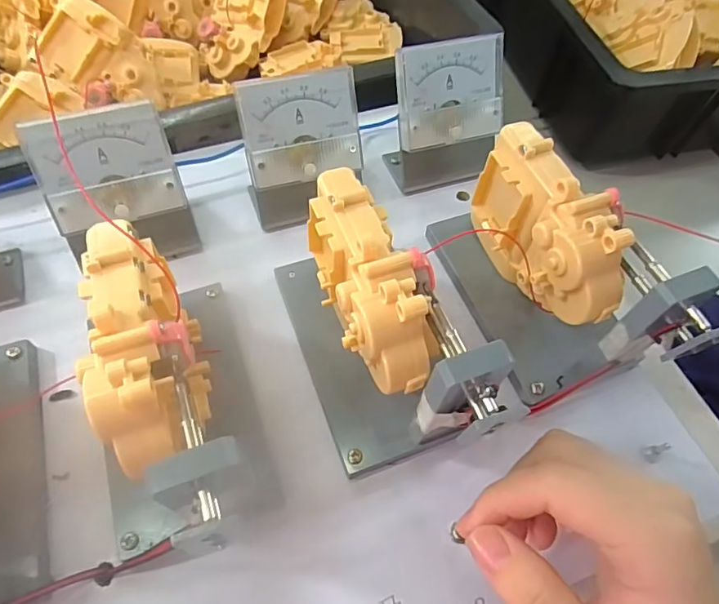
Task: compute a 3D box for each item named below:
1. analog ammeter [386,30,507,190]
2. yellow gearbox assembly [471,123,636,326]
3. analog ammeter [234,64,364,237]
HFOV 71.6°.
[{"bbox_3d":[0.055,-0.110,0.305,0.066,0.076,0.043,-14,61,-11],"label":"analog ammeter"},{"bbox_3d":[0.091,-0.028,0.253,0.034,0.084,0.095,-9,60,-10],"label":"yellow gearbox assembly"},{"bbox_3d":[-0.031,-0.085,0.287,0.065,0.075,0.040,-12,61,-10],"label":"analog ammeter"}]

